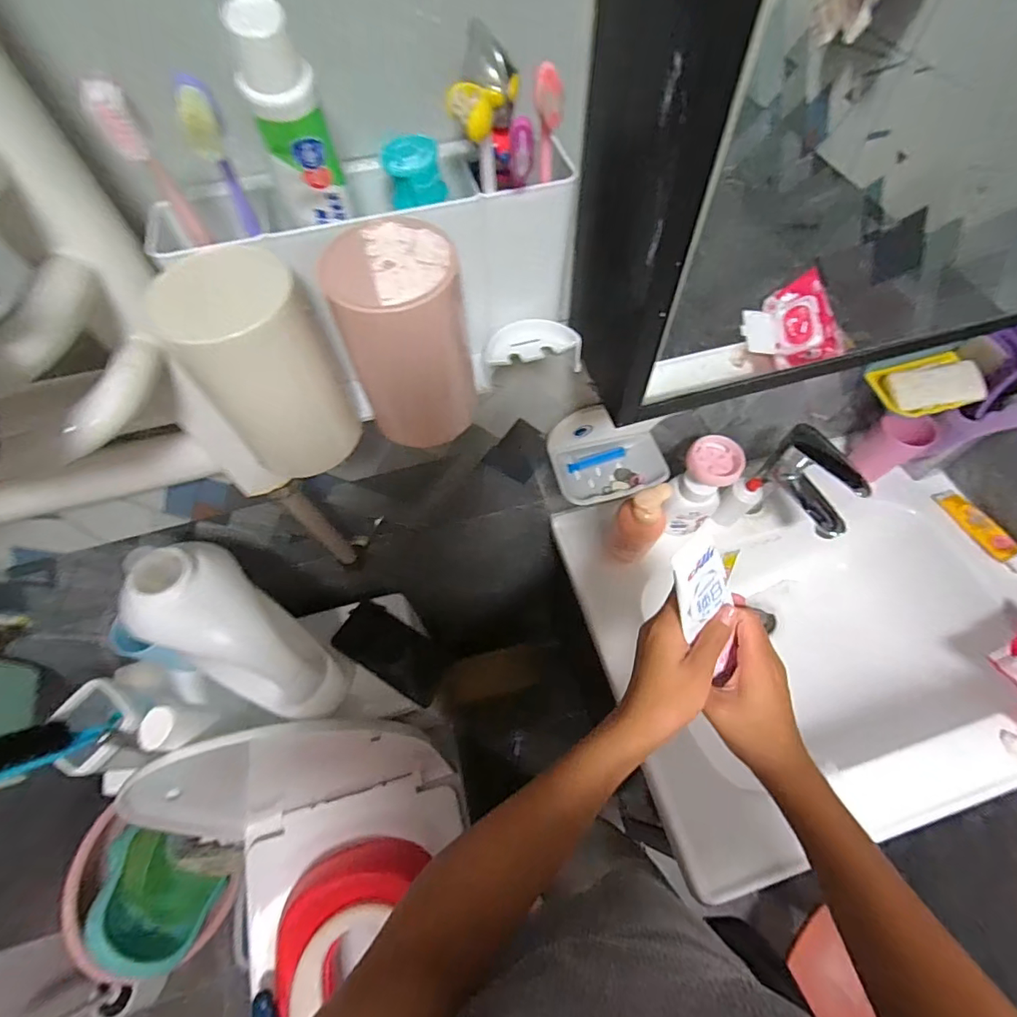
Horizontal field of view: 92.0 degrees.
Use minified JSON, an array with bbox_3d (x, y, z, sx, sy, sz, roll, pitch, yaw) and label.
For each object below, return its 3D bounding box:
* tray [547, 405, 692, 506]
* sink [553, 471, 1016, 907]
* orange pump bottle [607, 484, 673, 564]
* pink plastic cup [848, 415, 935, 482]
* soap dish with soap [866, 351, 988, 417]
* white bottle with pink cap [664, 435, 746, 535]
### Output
[{"bbox_3d":[0.121,-0.062,0.561,0.141,0.073,0.085,-12,61,-5],"label":"tray"},{"bbox_3d":[0.405,0.195,0.719,0.562,0.230,0.448,-14,61,-6],"label":"sink"},{"bbox_3d":[0.162,0.025,0.625,0.063,0.160,0.050,21,63,14],"label":"orange pump bottle"},{"bbox_3d":[0.538,-0.084,0.700,0.061,0.100,0.056,-30,64,-14],"label":"pink plastic cup"},{"bbox_3d":[0.520,-0.155,0.611,0.119,0.032,0.068,-11,61,-5],"label":"soap dish with soap"},{"bbox_3d":[0.249,-0.022,0.647,0.064,0.155,0.070,33,66,19],"label":"white bottle with pink cap"}]

